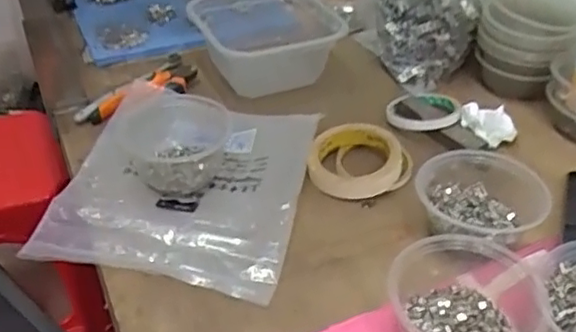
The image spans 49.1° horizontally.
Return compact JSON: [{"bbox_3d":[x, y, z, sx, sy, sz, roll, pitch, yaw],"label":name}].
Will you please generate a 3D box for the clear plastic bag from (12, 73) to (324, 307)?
[{"bbox_3d":[-0.104,0.004,0.647,0.233,0.048,0.250,8,41,12],"label":"clear plastic bag"}]

